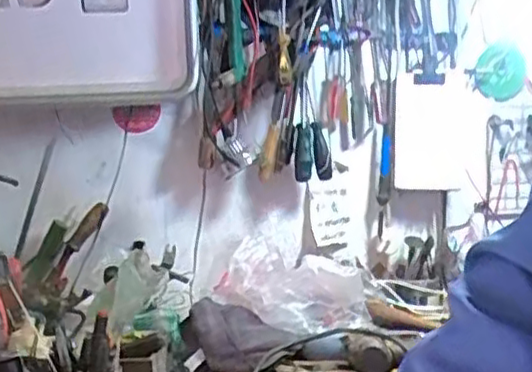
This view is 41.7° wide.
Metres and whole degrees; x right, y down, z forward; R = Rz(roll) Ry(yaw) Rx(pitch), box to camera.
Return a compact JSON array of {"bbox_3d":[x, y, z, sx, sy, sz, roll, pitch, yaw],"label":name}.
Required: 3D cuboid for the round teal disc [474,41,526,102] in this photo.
[{"bbox_3d":[0.424,-0.208,1.273,0.096,0.102,0.012,-14,17,-11],"label":"round teal disc"}]

